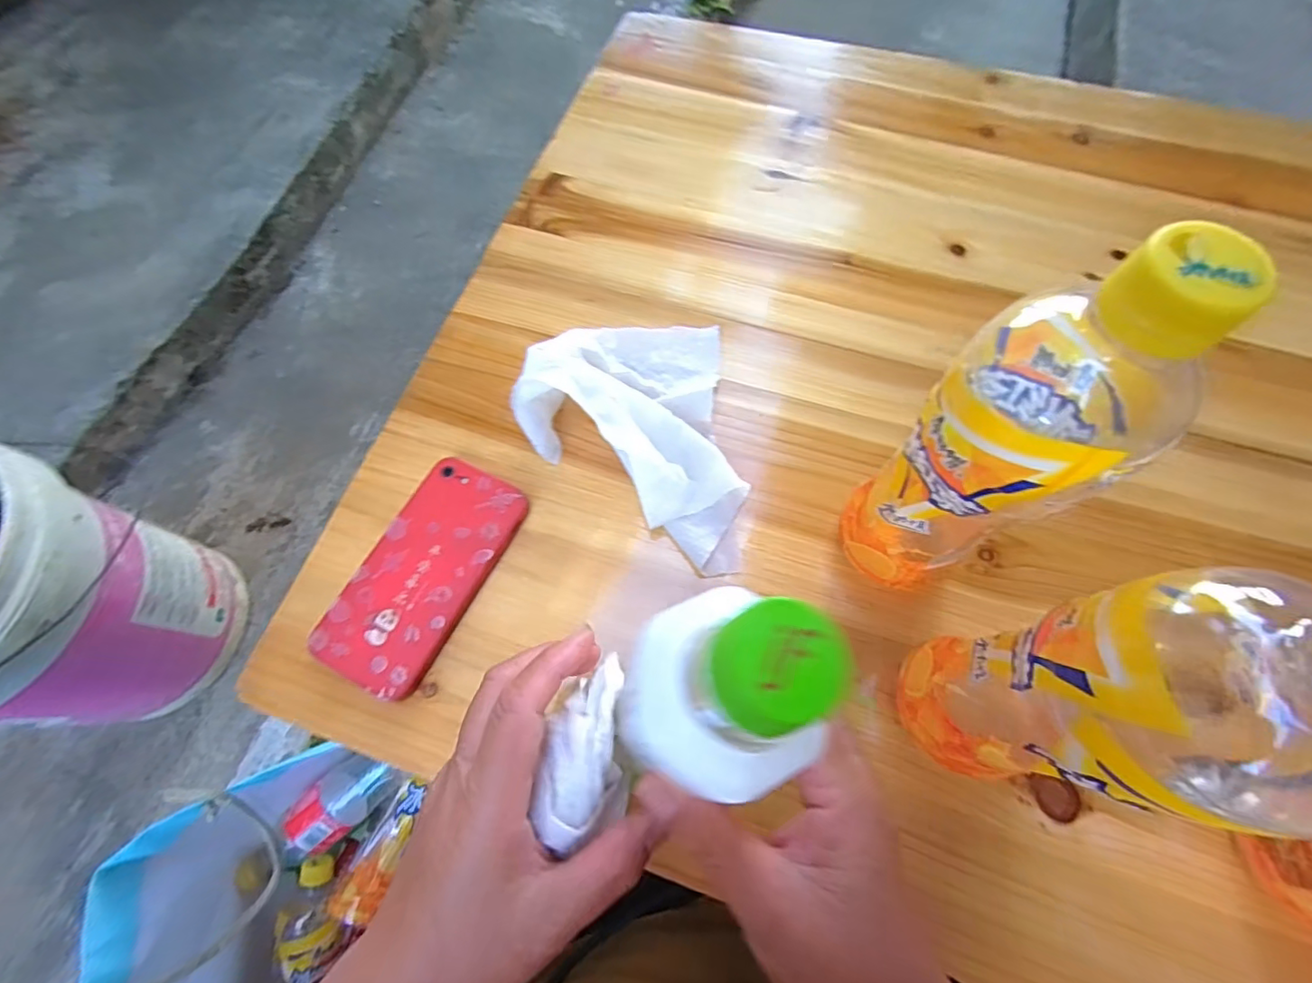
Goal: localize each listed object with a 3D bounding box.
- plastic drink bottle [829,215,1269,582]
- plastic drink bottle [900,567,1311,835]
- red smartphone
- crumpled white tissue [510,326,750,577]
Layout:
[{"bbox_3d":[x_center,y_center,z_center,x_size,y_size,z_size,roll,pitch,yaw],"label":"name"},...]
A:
[{"bbox_3d":[0.136,-0.010,0.235,0.066,0.223,0.057,-32,72,-12],"label":"plastic drink bottle"},{"bbox_3d":[0.148,0.068,0.183,0.056,0.192,0.060,6,69,2],"label":"plastic drink bottle"},{"bbox_3d":[-0.138,0.048,0.331,0.068,0.014,0.137,25,72,12],"label":"red smartphone"},{"bbox_3d":[-0.016,-0.042,0.339,0.128,0.057,0.179,-6,69,0],"label":"crumpled white tissue"}]

